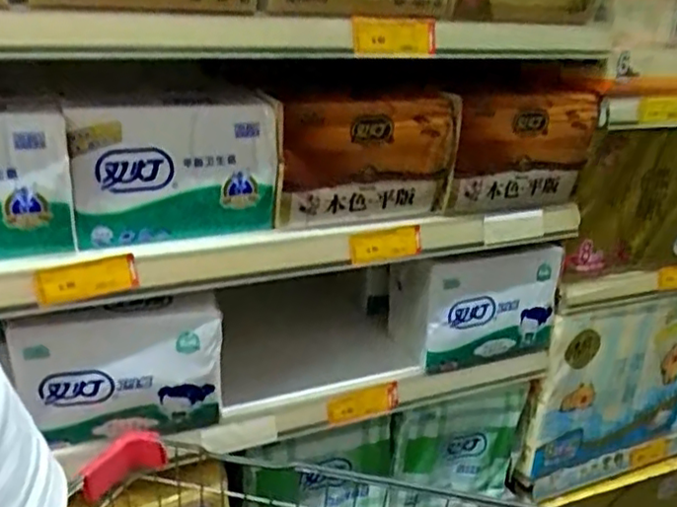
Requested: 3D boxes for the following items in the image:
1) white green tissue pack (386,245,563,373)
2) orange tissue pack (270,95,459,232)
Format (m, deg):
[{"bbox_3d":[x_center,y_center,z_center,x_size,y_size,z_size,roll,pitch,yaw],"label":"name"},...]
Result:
[{"bbox_3d":[0.200,0.058,0.993,0.232,0.165,0.125,-6,25,-20],"label":"white green tissue pack"},{"bbox_3d":[0.045,-0.110,0.795,0.233,0.152,0.071,-5,25,-18],"label":"orange tissue pack"}]

